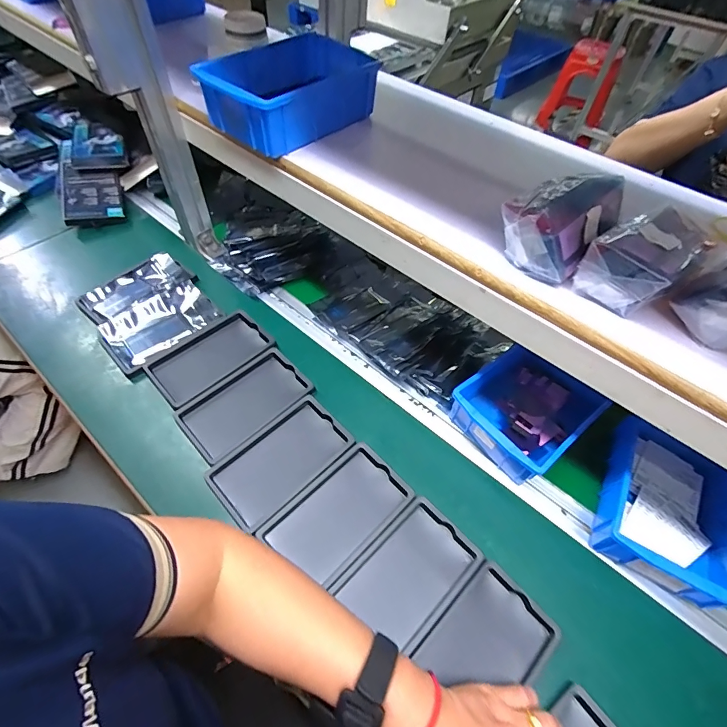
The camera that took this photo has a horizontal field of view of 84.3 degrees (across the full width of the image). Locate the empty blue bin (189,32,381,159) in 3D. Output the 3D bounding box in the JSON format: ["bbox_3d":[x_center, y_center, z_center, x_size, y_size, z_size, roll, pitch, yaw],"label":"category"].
[{"bbox_3d":[-0.088,-0.341,0.503,0.134,0.062,0.192,36,58,21],"label":"empty blue bin"}]

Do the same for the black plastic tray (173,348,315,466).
[{"bbox_3d":[-0.154,0.053,0.531,0.160,0.019,0.094,-35,63,-26],"label":"black plastic tray"}]

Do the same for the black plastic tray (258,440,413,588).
[{"bbox_3d":[-0.026,0.170,0.455,0.152,0.020,0.092,-35,63,-27],"label":"black plastic tray"}]

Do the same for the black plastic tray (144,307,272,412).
[{"bbox_3d":[-0.216,-0.012,0.568,0.160,0.014,0.099,-35,62,-26],"label":"black plastic tray"}]

